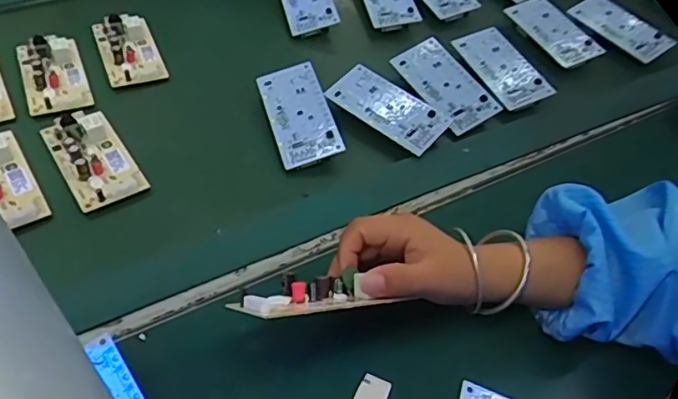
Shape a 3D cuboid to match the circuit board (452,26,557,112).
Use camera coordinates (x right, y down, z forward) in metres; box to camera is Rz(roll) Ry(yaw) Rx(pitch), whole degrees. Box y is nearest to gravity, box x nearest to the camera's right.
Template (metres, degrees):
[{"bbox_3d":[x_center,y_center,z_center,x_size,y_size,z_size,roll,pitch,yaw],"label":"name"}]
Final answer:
[{"bbox_3d":[0.180,-0.149,0.650,0.064,0.010,0.122,-22,59,-13],"label":"circuit board"}]

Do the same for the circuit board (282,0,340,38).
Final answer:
[{"bbox_3d":[-0.040,-0.244,0.702,0.057,0.015,0.117,-14,64,-4],"label":"circuit board"}]

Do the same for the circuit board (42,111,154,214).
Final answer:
[{"bbox_3d":[-0.212,-0.039,0.503,0.057,0.017,0.113,-26,56,-26],"label":"circuit board"}]

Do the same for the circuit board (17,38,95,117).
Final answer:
[{"bbox_3d":[-0.279,-0.124,0.570,0.056,0.017,0.113,-17,53,-20],"label":"circuit board"}]

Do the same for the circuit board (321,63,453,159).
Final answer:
[{"bbox_3d":[0.049,-0.092,0.575,0.116,0.008,0.060,36,64,19],"label":"circuit board"}]

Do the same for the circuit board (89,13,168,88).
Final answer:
[{"bbox_3d":[-0.220,-0.159,0.612,0.057,0.017,0.113,-17,53,-21],"label":"circuit board"}]

